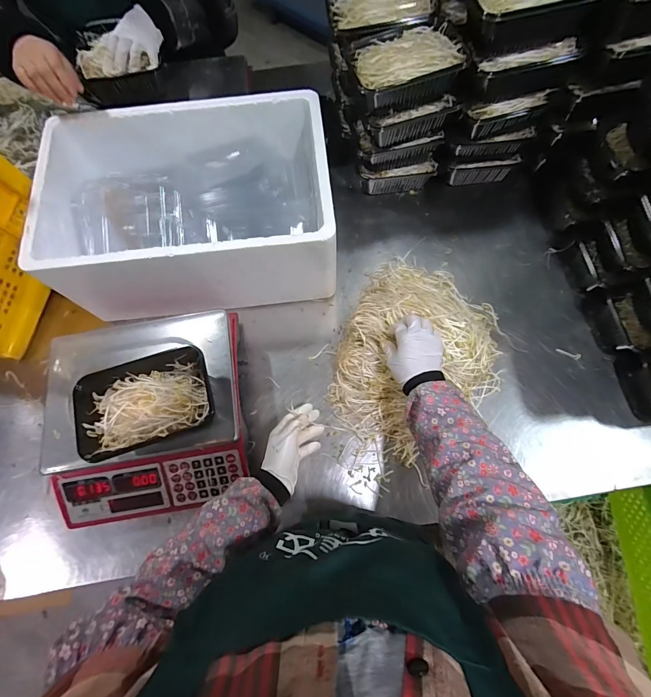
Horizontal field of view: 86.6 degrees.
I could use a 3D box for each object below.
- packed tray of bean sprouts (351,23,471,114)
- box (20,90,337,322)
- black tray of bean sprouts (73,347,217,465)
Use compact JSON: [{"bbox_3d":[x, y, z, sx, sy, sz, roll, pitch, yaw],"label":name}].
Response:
[{"bbox_3d":[0.133,-0.463,0.574,0.179,0.059,0.119,-5,72,1],"label":"packed tray of bean sprouts"},{"bbox_3d":[-0.243,-0.255,0.638,0.489,0.165,0.336,-10,72,-1],"label":"box"},{"bbox_3d":[-0.255,0.078,0.499,0.179,0.053,0.124,-17,72,-3],"label":"black tray of bean sprouts"}]

